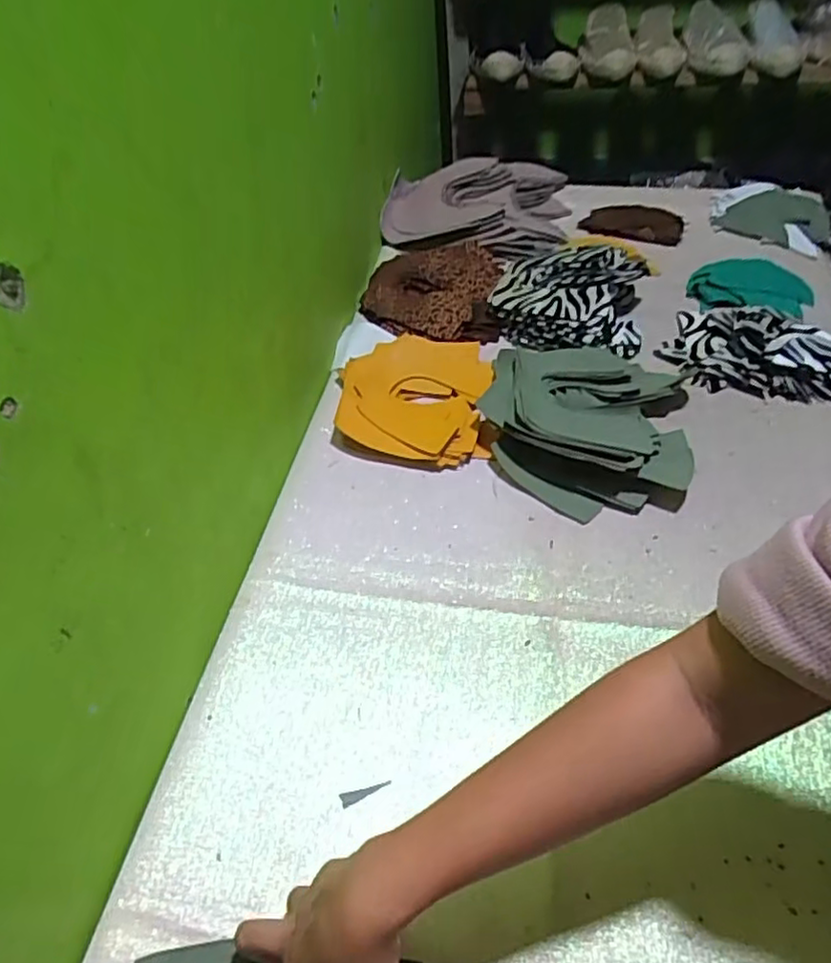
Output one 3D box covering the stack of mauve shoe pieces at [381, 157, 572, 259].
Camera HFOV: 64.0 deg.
[{"bbox_3d":[0.088,-0.399,0.959,0.265,0.072,0.185,2,48,6],"label":"stack of mauve shoe pieces"}]

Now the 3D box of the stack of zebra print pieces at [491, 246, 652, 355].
[{"bbox_3d":[0.192,-0.233,0.810,0.180,0.050,0.176,14,50,17],"label":"stack of zebra print pieces"}]

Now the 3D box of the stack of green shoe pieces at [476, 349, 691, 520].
[{"bbox_3d":[0.173,-0.068,0.680,0.198,0.069,0.211,8,48,11],"label":"stack of green shoe pieces"}]

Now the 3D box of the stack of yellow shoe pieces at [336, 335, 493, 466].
[{"bbox_3d":[-0.001,-0.094,0.739,0.158,0.038,0.191,2,48,6],"label":"stack of yellow shoe pieces"}]

